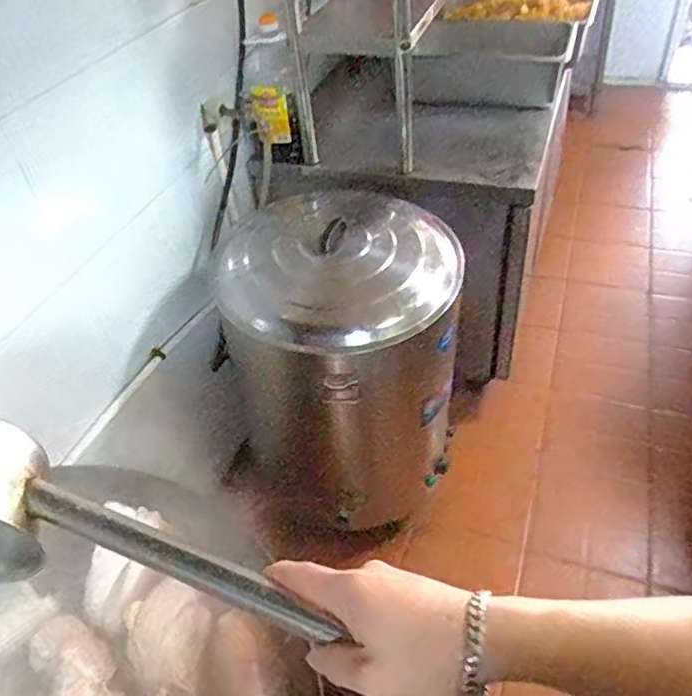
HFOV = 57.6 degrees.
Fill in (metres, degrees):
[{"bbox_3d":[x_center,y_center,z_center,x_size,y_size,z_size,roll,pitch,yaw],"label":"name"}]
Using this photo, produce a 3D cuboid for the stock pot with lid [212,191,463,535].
[{"bbox_3d":[0.006,0.032,1.525,0.485,0.697,0.495,-3,43,3],"label":"stock pot with lid"}]

